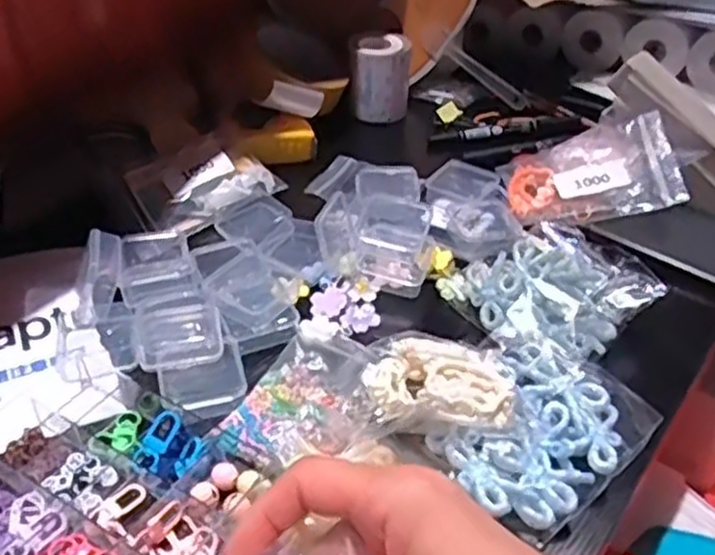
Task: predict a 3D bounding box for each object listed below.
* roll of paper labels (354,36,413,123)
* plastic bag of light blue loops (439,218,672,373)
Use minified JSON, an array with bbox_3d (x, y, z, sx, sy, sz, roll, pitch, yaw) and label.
[{"bbox_3d":[0.022,-0.177,0.672,0.048,0.061,0.048,3,40,2],"label":"roll of paper labels"},{"bbox_3d":[0.121,0.003,0.474,0.095,0.032,0.102,-29,48,-31],"label":"plastic bag of light blue loops"}]

